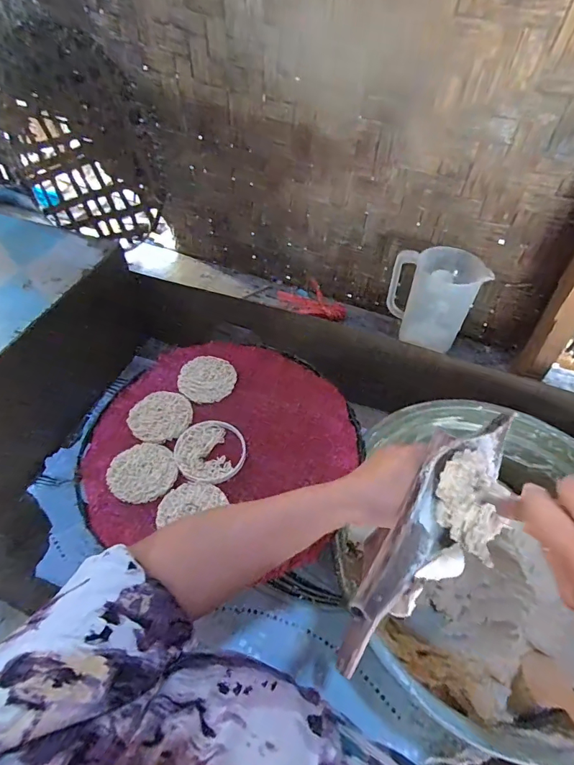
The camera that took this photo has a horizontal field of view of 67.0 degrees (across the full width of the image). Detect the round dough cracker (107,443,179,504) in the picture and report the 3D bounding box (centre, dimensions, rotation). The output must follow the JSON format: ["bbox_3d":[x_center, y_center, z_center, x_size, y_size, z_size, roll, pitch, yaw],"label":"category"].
[{"bbox_3d":[-0.175,0.107,0.527,0.077,0.005,0.078,1,50,-1],"label":"round dough cracker"}]

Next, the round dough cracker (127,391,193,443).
[{"bbox_3d":[-0.169,0.044,0.580,0.079,0.006,0.077,1,50,-1],"label":"round dough cracker"}]

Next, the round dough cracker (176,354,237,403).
[{"bbox_3d":[-0.115,-0.006,0.625,0.079,0.010,0.078,1,50,-1],"label":"round dough cracker"}]

